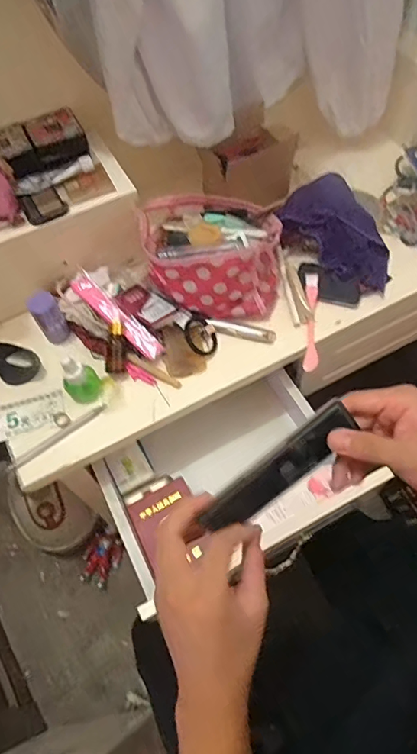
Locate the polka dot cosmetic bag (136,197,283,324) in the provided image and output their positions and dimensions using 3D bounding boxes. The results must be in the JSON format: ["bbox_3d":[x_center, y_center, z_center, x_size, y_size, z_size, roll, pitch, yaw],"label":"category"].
[{"bbox_3d":[0.007,-0.169,0.653,0.182,0.106,0.161,0,60,4],"label":"polka dot cosmetic bag"}]

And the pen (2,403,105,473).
[{"bbox_3d":[-0.190,0.075,0.587,0.138,0.011,0.012,-38,65,-16],"label":"pen"}]

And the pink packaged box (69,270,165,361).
[{"bbox_3d":[-0.123,-0.084,0.629,0.155,0.014,0.029,43,71,8],"label":"pink packaged box"}]

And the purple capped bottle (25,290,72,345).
[{"bbox_3d":[-0.215,-0.079,0.635,0.035,0.075,0.032,-2,60,3],"label":"purple capped bottle"}]

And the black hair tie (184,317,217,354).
[{"bbox_3d":[-0.011,-0.056,0.636,0.043,0.007,0.056,-30,90,-24],"label":"black hair tie"}]

